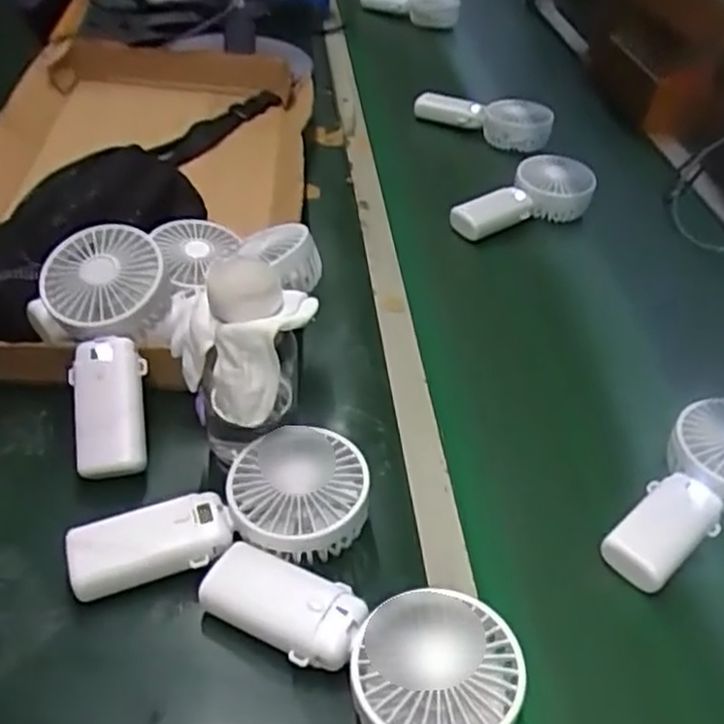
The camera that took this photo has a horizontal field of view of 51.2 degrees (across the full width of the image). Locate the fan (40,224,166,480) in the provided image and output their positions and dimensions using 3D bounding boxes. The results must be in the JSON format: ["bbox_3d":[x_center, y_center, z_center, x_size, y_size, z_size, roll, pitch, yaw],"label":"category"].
[{"bbox_3d":[-0.181,-0.010,0.532,0.082,0.036,0.183,-4,68,-13],"label":"fan"}]

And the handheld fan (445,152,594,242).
[{"bbox_3d":[0.181,-0.195,0.888,0.167,0.055,0.092,-21,45,-3],"label":"handheld fan"}]

